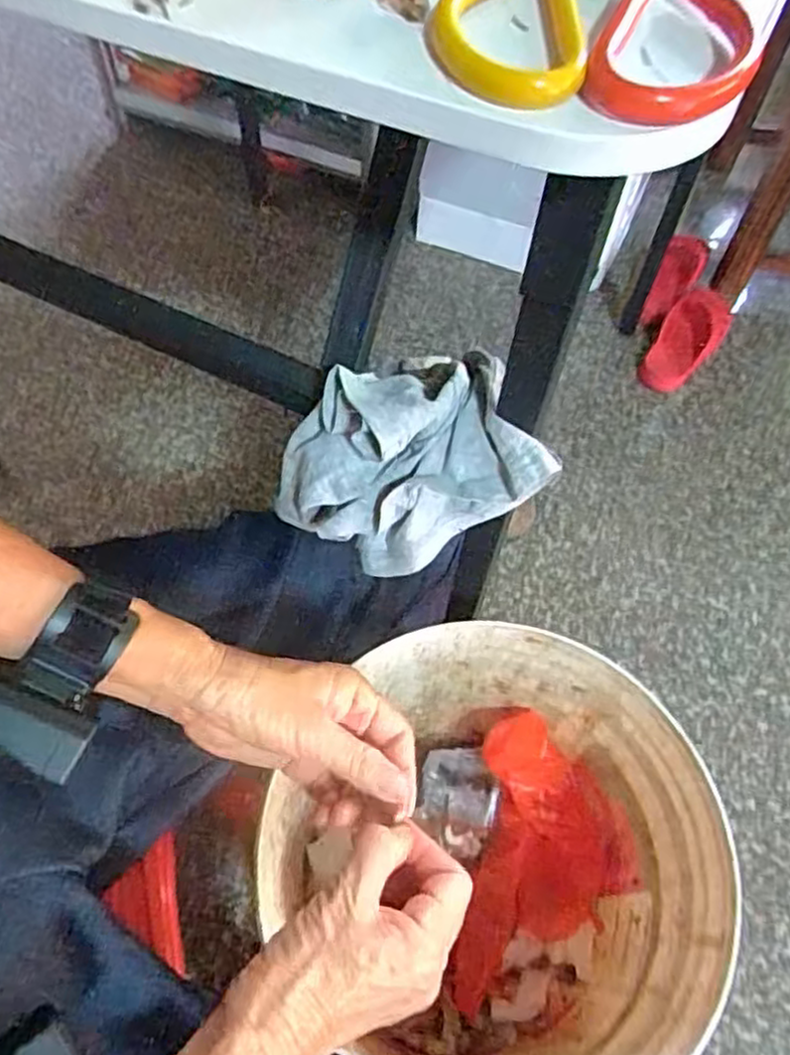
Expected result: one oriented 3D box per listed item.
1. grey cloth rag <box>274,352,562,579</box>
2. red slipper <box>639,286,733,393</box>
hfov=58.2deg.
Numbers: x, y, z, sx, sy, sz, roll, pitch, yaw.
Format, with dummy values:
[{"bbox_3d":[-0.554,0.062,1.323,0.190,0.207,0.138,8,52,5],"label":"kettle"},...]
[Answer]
[{"bbox_3d":[0.001,-0.038,0.444,0.145,0.109,0.100,-10,60,-6],"label":"grey cloth rag"},{"bbox_3d":[0.453,-0.298,1.077,0.080,0.070,0.209,33,64,18],"label":"red slipper"}]

